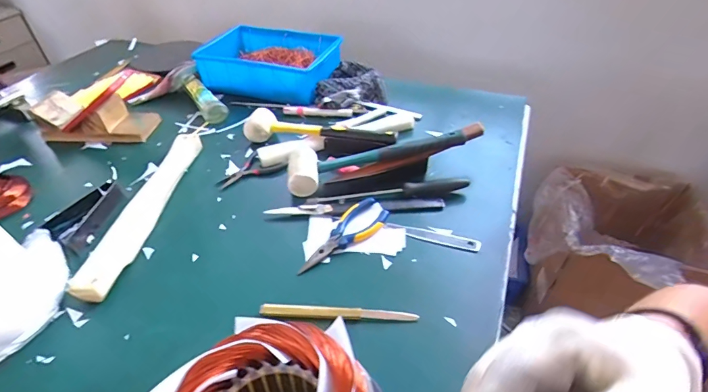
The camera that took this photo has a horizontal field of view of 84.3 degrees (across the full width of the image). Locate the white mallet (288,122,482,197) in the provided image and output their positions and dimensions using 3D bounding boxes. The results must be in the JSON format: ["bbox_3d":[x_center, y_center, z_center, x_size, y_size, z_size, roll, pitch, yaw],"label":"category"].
[{"bbox_3d":[0.057,-0.063,0.633,0.329,0.061,0.083,-4,42,-5],"label":"white mallet"}]

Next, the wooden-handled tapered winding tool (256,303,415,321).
[{"bbox_3d":[-0.018,0.138,0.462,0.182,0.006,0.016,4,42,4],"label":"wooden-handled tapered winding tool"}]

